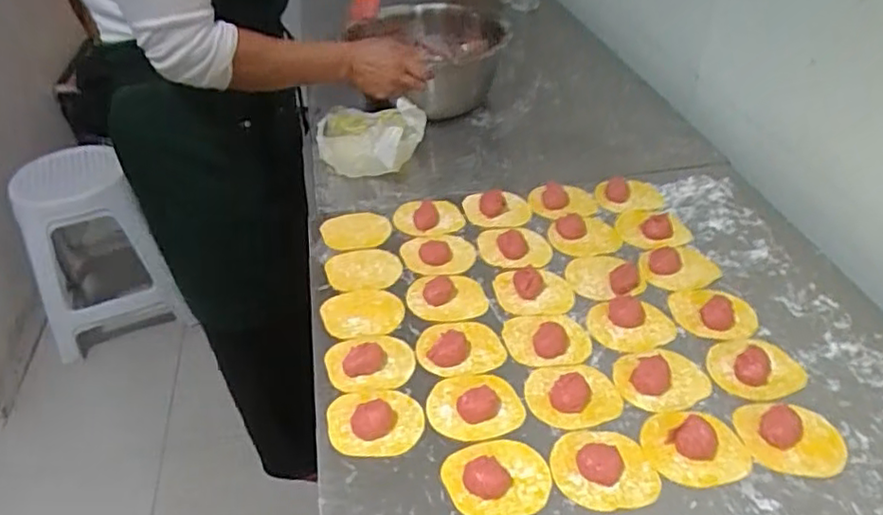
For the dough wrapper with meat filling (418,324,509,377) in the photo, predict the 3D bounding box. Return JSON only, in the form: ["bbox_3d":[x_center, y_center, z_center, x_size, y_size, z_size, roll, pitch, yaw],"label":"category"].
[{"bbox_3d":[0.019,0.091,0.659,0.086,0.017,0.071,-11,42,-10],"label":"dough wrapper with meat filling"}]

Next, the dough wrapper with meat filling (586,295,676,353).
[{"bbox_3d":[0.200,0.071,0.684,0.080,0.008,0.077,-1,41,1],"label":"dough wrapper with meat filling"}]

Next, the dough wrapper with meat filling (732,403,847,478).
[{"bbox_3d":[0.311,0.157,0.567,0.087,0.014,0.071,0,41,3],"label":"dough wrapper with meat filling"}]

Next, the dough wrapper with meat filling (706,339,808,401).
[{"bbox_3d":[0.311,0.104,0.629,0.089,0.020,0.071,-5,41,-3],"label":"dough wrapper with meat filling"}]

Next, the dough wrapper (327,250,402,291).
[{"bbox_3d":[-0.094,0.016,0.768,0.090,0.010,0.068,-6,41,-4],"label":"dough wrapper"}]

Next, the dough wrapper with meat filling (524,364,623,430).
[{"bbox_3d":[0.126,0.126,0.608,0.084,0.016,0.073,-7,41,-5],"label":"dough wrapper with meat filling"}]

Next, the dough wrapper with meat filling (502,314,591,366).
[{"bbox_3d":[0.110,0.083,0.667,0.087,0.015,0.069,-6,41,-4],"label":"dough wrapper with meat filling"}]

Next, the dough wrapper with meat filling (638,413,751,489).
[{"bbox_3d":[0.223,0.161,0.562,0.087,0.019,0.073,-4,41,-2],"label":"dough wrapper with meat filling"}]

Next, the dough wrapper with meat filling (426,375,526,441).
[{"bbox_3d":[0.032,0.134,0.600,0.089,0.018,0.071,-5,41,-4],"label":"dough wrapper with meat filling"}]

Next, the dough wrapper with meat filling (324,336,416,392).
[{"bbox_3d":[-0.072,0.103,0.644,0.087,0.018,0.070,-9,42,-8],"label":"dough wrapper with meat filling"}]

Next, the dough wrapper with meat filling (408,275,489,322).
[{"bbox_3d":[0.007,0.040,0.720,0.086,0.016,0.069,1,41,4],"label":"dough wrapper with meat filling"}]

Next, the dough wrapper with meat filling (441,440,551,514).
[{"bbox_3d":[0.048,0.184,0.543,0.088,0.017,0.069,-9,42,-8],"label":"dough wrapper with meat filling"}]

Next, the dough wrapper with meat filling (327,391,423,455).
[{"bbox_3d":[-0.062,0.147,0.590,0.086,0.019,0.066,-4,41,-2],"label":"dough wrapper with meat filling"}]

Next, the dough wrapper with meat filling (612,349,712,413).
[{"bbox_3d":[0.214,0.114,0.625,0.087,0.014,0.074,-14,43,-13],"label":"dough wrapper with meat filling"}]

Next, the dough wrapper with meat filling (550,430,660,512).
[{"bbox_3d":[0.139,0.177,0.549,0.084,0.016,0.072,-6,41,-4],"label":"dough wrapper with meat filling"}]

